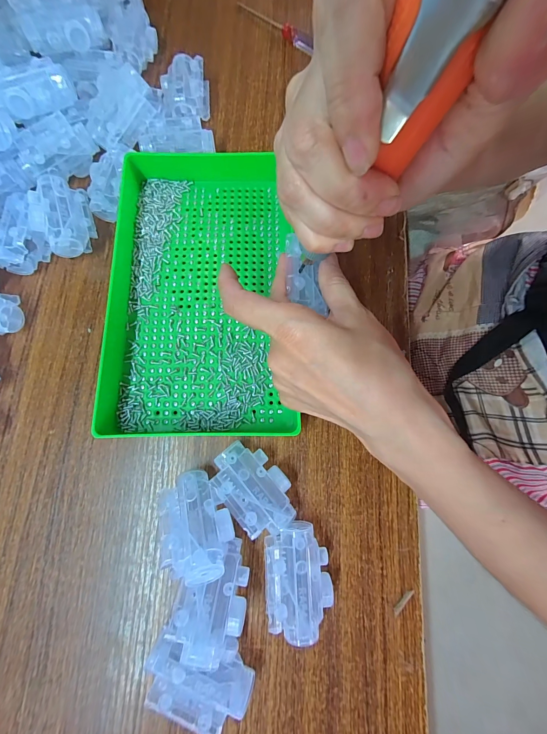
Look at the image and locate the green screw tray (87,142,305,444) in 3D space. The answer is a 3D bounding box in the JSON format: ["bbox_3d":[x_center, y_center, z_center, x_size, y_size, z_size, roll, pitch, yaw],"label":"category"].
[{"bbox_3d":[-0.063,-0.065,0.261,0.159,0.034,0.247,-1,77,-2],"label":"green screw tray"}]

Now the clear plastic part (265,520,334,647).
[{"bbox_3d":[0.017,0.149,0.215,0.045,0.028,0.069,-4,77,-2],"label":"clear plastic part"}]

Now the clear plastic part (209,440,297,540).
[{"bbox_3d":[-0.015,0.091,0.230,0.044,0.028,0.067,-43,82,-10],"label":"clear plastic part"}]

